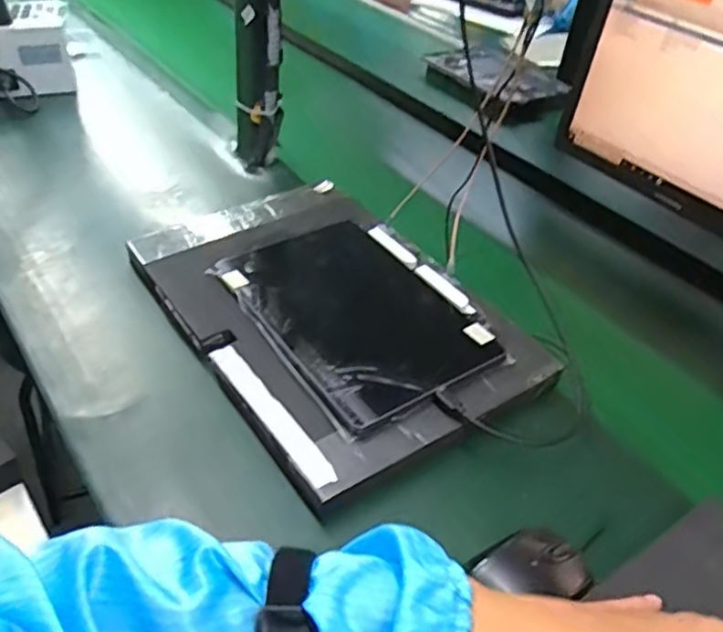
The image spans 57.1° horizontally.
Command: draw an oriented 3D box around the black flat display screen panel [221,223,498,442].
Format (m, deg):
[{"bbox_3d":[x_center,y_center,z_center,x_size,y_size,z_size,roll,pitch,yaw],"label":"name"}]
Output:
[{"bbox_3d":[-0.001,-0.013,0.639,0.187,0.014,0.254,-23,47,-27],"label":"black flat display screen panel"}]

